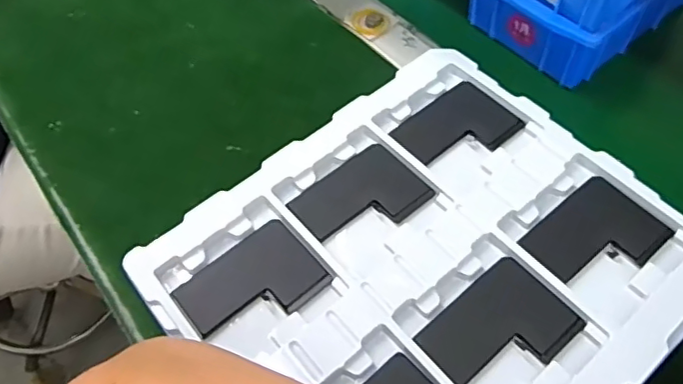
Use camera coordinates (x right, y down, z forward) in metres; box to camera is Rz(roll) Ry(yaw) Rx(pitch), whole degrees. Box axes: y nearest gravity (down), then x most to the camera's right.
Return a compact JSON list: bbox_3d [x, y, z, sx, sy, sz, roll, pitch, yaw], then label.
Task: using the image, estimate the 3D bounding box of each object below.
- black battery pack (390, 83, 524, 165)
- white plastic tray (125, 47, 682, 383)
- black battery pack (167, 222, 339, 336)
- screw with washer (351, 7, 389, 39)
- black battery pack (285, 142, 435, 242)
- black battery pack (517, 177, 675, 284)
[{"bbox_3d":[0.092,-0.051,0.448,0.087,0.005,0.067,-36,62,-18],"label":"black battery pack"},{"bbox_3d":[0.059,0.051,0.389,0.313,0.032,0.278,-37,62,-19],"label":"white plastic tray"},{"bbox_3d":[-0.061,0.064,0.383,0.090,0.008,0.066,-36,62,-18],"label":"black battery pack"},{"bbox_3d":[0.028,-0.160,0.531,0.034,0.010,0.034,-5,57,0],"label":"screw with washer"},{"bbox_3d":[0.015,0.005,0.416,0.090,0.005,0.068,-36,62,-18],"label":"black battery pack"},{"bbox_3d":[0.178,0.031,0.390,0.089,0.004,0.066,-37,62,-18],"label":"black battery pack"}]

